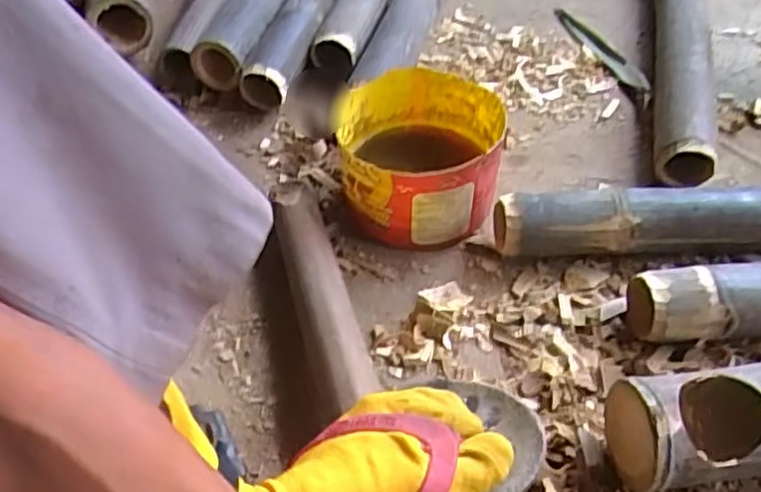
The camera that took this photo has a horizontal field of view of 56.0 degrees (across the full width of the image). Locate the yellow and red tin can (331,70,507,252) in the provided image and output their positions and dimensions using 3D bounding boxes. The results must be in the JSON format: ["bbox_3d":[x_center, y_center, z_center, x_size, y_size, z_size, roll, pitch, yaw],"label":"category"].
[{"bbox_3d":[0.033,-0.083,0.676,0.147,0.098,0.151,-1,47,1],"label":"yellow and red tin can"}]

